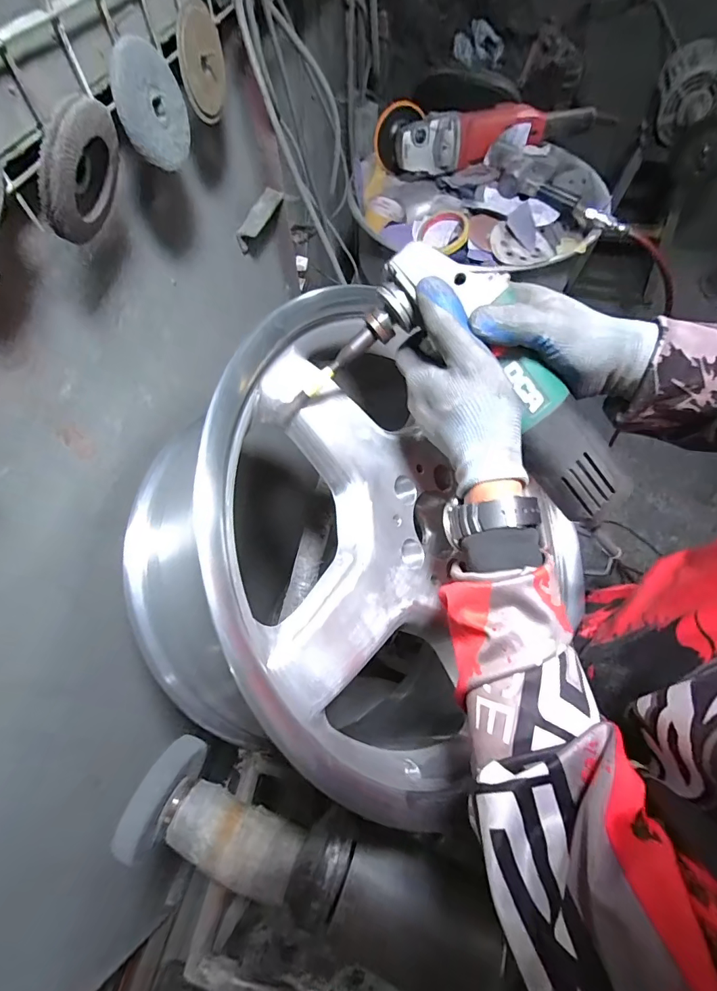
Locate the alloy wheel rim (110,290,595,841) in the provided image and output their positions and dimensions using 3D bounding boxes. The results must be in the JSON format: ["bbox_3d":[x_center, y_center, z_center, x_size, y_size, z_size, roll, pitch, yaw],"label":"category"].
[{"bbox_3d":[0.024,0.057,0.486,0.485,0.210,0.485,45,52,-21],"label":"alloy wheel rim"}]

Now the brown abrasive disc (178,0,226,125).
[{"bbox_3d":[-0.158,-0.444,0.424,0.013,0.079,0.085,11,64,4],"label":"brown abrasive disc"}]

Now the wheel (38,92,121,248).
[{"bbox_3d":[-0.216,-0.254,0.321,0.020,0.084,0.094,21,59,-13],"label":"wheel"}]

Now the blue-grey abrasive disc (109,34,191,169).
[{"bbox_3d":[-0.183,-0.348,0.370,0.009,0.086,0.078,11,18,20],"label":"blue-grey abrasive disc"}]

